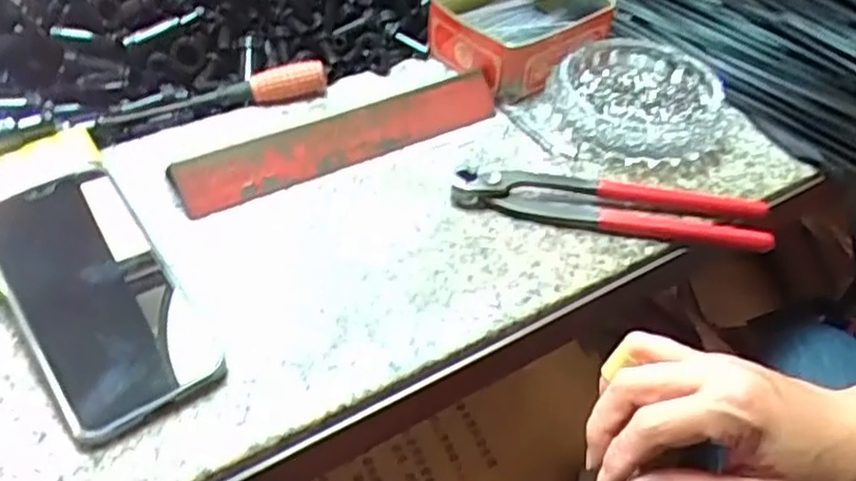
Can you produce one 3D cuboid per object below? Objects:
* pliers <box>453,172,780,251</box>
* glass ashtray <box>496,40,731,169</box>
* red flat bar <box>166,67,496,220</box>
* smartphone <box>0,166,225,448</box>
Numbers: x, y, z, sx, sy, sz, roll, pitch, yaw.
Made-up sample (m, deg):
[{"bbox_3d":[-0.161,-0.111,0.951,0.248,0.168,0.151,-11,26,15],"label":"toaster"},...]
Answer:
[{"bbox_3d":[0.116,-0.020,0.446,0.196,0.024,0.039,4,46,1],"label":"pliers"},{"bbox_3d":[0.142,-0.095,0.505,0.135,0.031,0.117,-26,52,-26],"label":"glass ashtray"},{"bbox_3d":[-0.053,-0.070,0.474,0.226,0.035,0.013,-22,17,-22],"label":"red flat bar"},{"bbox_3d":[-0.173,0.026,0.367,0.072,0.007,0.152,-28,65,-28],"label":"smartphone"}]

